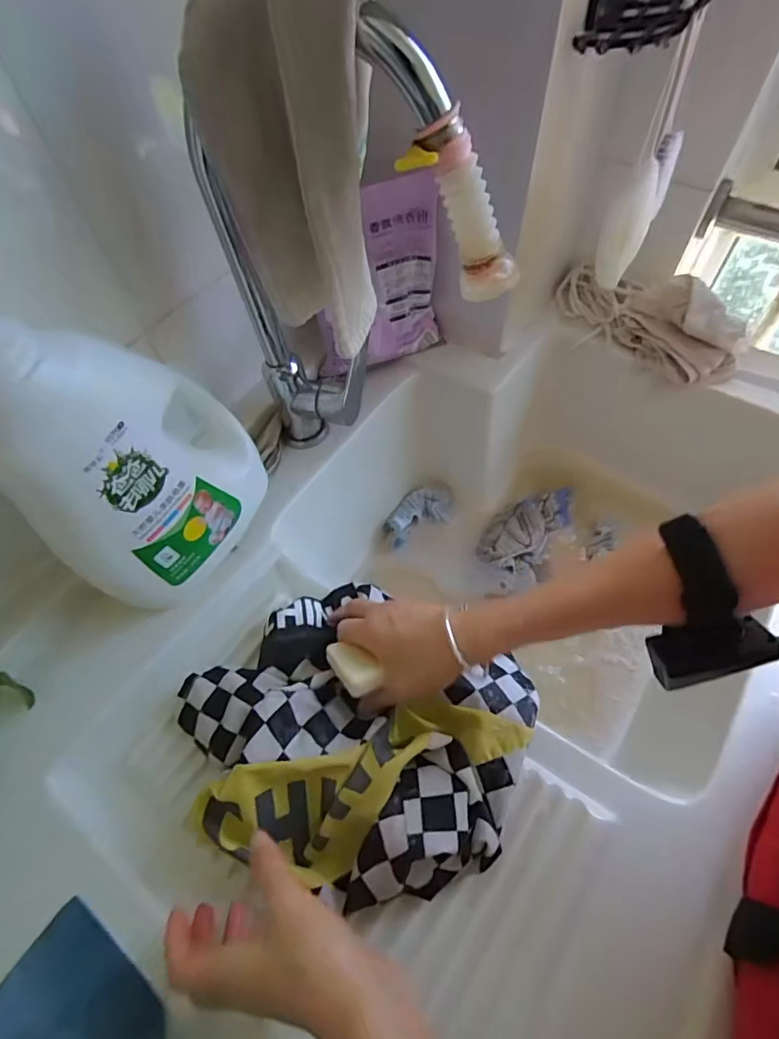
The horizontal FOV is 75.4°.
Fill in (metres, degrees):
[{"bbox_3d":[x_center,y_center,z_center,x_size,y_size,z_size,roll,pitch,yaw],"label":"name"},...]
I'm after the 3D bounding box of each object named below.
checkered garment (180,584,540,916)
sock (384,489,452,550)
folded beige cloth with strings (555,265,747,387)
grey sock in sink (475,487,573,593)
[{"bbox_3d":[-0.032,0.153,0.385,0.252,0.068,0.214,25,63,17],"label":"checkered garment"},{"bbox_3d":[0.039,-0.010,0.695,0.106,0.028,0.056,-29,61,-14],"label":"sock"},{"bbox_3d":[0.313,-0.249,0.616,0.228,0.081,0.084,30,64,20],"label":"folded beige cloth with strings"},{"bbox_3d":[0.188,0.013,0.691,0.090,0.024,0.177,24,63,17],"label":"grey sock in sink"}]

